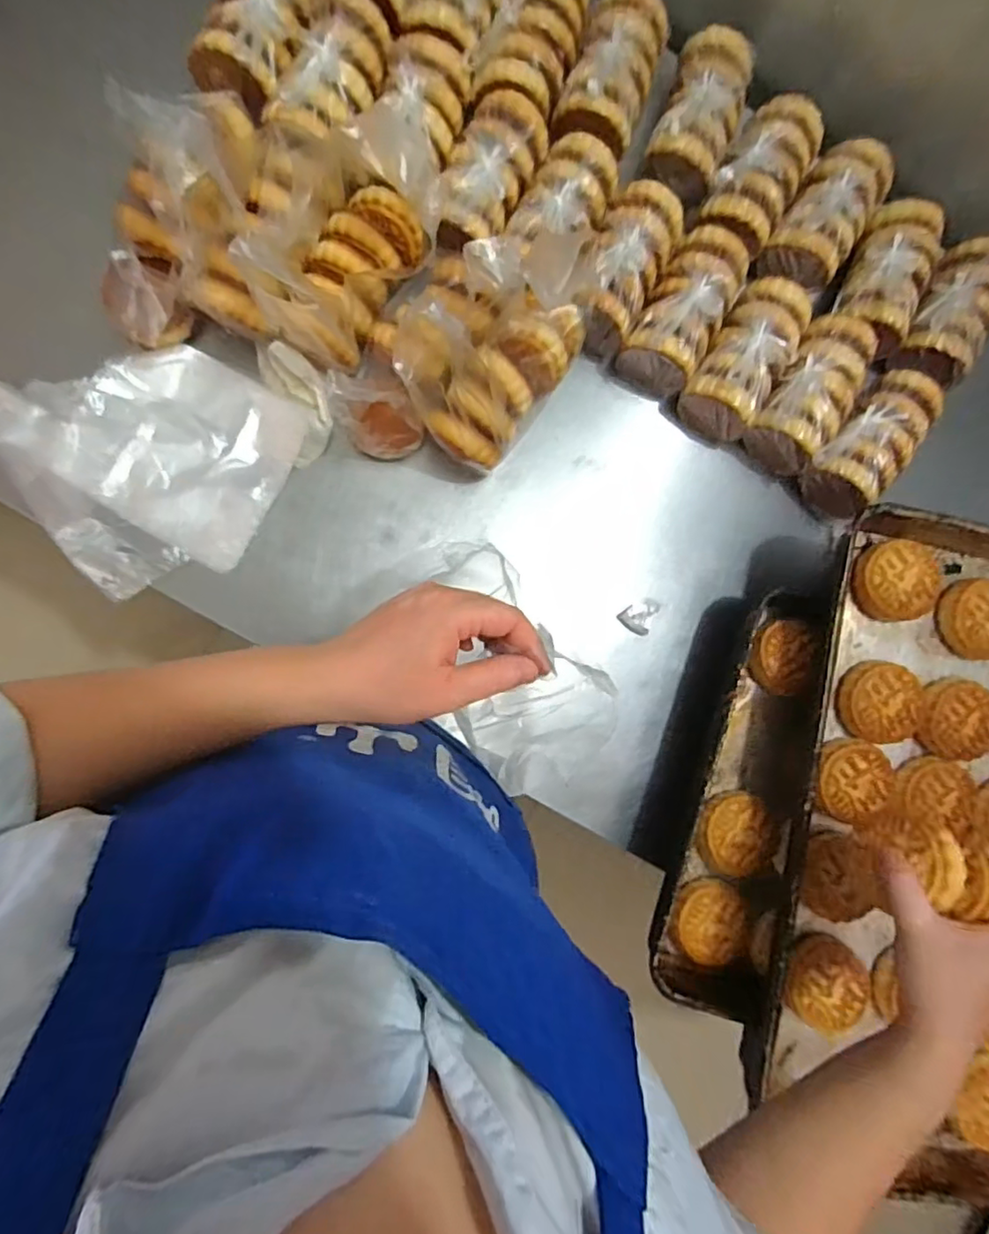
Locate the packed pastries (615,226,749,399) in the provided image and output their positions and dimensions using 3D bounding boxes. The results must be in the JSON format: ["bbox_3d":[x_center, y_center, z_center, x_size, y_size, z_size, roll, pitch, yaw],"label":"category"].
[{"bbox_3d":[0.194,-0.311,0.631,0.082,0.081,0.153,29,84,-6],"label":"packed pastries"}]

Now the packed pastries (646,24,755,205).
[{"bbox_3d":[0.209,-0.513,0.637,0.083,0.066,0.146,22,85,-6],"label":"packed pastries"}]

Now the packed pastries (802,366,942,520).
[{"bbox_3d":[0.398,-0.180,0.650,0.155,0.063,0.084,-45,94,-7],"label":"packed pastries"}]

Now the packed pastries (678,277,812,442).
[{"bbox_3d":[0.258,-0.265,0.639,0.083,0.077,0.148,32,84,-5],"label":"packed pastries"}]

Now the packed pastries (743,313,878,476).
[{"bbox_3d":[0.328,-0.231,0.641,0.086,0.063,0.152,34,84,-5],"label":"packed pastries"}]

